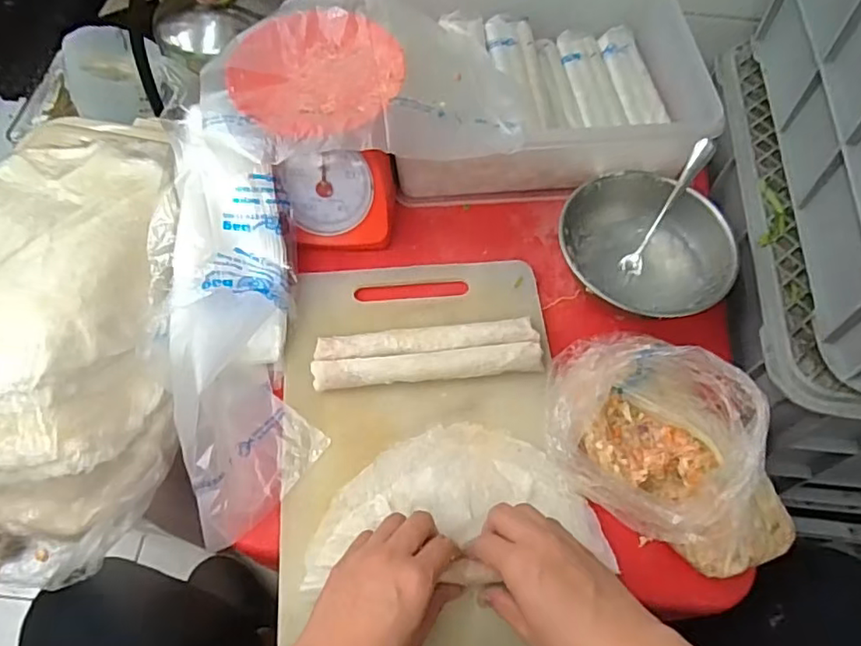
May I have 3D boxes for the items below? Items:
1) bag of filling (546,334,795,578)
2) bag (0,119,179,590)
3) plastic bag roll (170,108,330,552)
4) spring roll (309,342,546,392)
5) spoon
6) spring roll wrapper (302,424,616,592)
[{"bbox_3d":[0.194,0.104,0.486,0.217,0.116,0.127,37,68,16],"label":"bag of filling"},{"bbox_3d":[-0.366,-0.011,0.552,0.271,0.102,0.447,3,63,0],"label":"bag"},{"bbox_3d":[-0.175,-0.008,0.540,0.109,0.102,0.370,-6,77,-5],"label":"plastic bag roll"},{"bbox_3d":[-0.001,0.041,0.565,0.215,0.026,0.026,-6,63,-4],"label":"spring roll"},{"bbox_3d":[0.252,-0.122,0.635,0.021,0.024,0.163,33,92,14],"label":"spoon"},{"bbox_3d":[0.018,0.154,0.516,0.245,0.021,0.130,-6,63,-5],"label":"spring roll wrapper"}]

